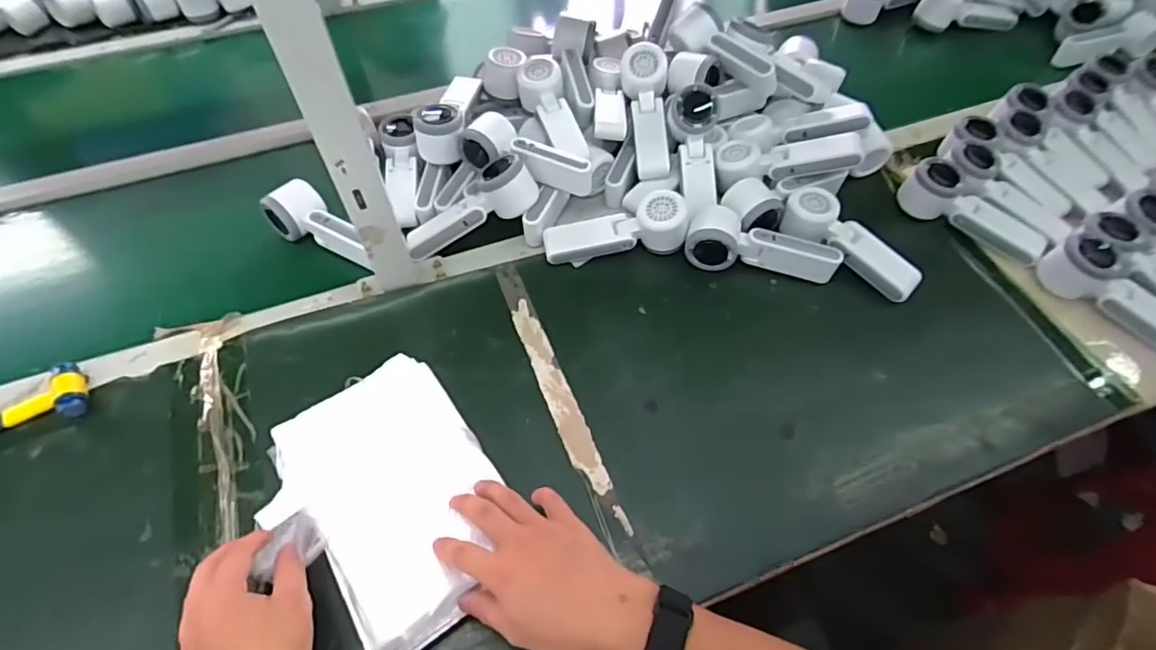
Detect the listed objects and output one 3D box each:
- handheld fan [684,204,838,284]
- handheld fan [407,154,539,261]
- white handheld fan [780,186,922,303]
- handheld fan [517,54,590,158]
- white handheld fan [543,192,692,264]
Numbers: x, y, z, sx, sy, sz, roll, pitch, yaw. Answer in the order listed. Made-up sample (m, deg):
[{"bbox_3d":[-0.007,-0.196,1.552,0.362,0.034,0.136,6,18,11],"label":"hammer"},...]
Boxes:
[{"bbox_3d":[0.208,-0.094,0.669,0.167,0.051,0.072,5,55,3],"label":"handheld fan"},{"bbox_3d":[-0.129,-0.138,0.670,0.160,0.049,0.071,-33,61,1],"label":"handheld fan"},{"bbox_3d":[0.307,-0.089,0.664,0.057,0.056,0.166,-33,61,-21],"label":"white handheld fan"},{"bbox_3d":[-0.035,-0.275,0.724,0.052,0.042,0.169,-15,58,-10],"label":"handheld fan"},{"bbox_3d":[0.043,-0.113,0.671,0.163,0.060,0.061,-4,55,-3],"label":"white handheld fan"}]

